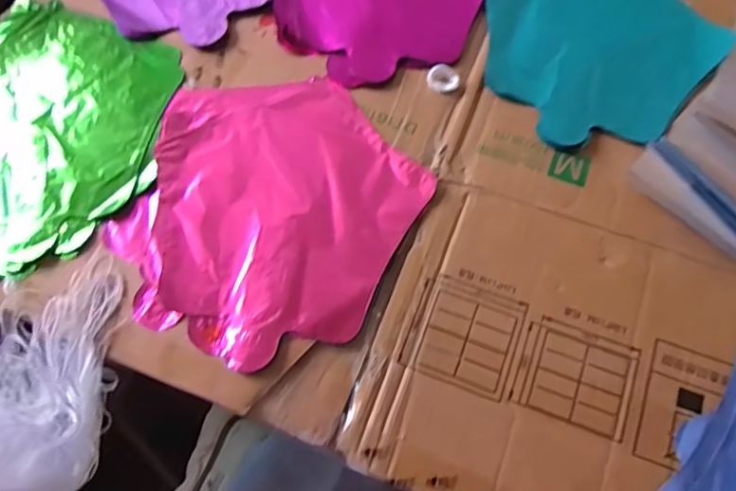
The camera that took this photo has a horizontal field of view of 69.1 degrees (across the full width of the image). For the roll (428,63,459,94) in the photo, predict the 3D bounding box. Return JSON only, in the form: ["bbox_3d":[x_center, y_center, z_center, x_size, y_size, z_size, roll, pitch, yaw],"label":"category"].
[{"bbox_3d":[0.071,-0.157,0.502,0.029,0.011,0.023,31,72,12],"label":"roll"}]

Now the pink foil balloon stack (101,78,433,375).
[{"bbox_3d":[-0.089,-0.035,0.460,0.239,0.009,0.251,25,71,10],"label":"pink foil balloon stack"}]

